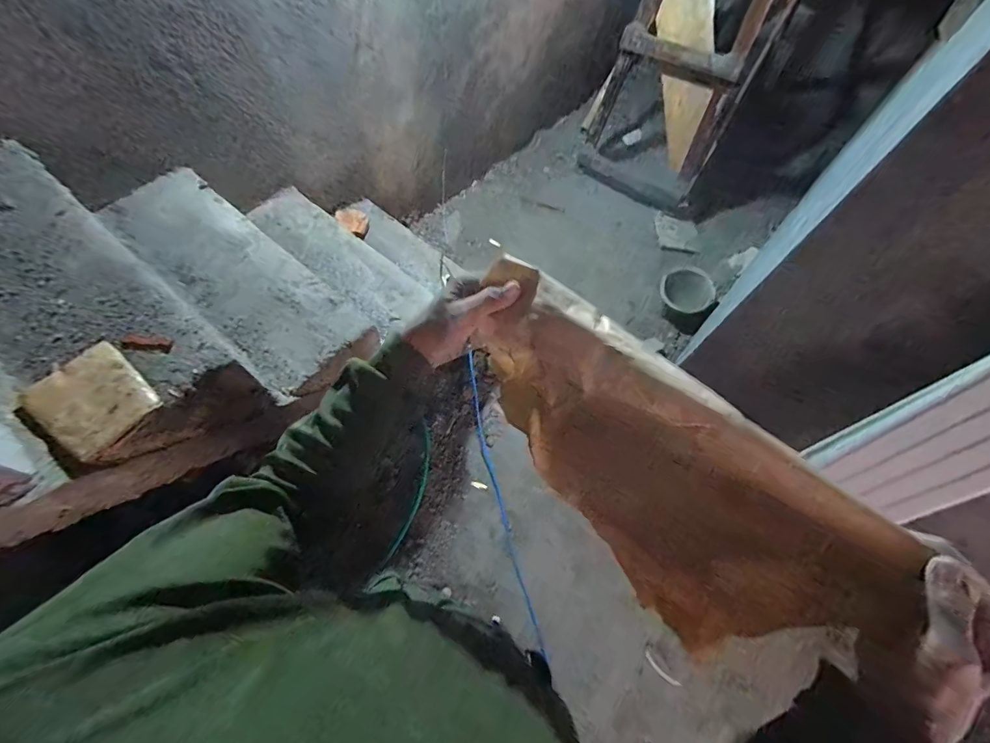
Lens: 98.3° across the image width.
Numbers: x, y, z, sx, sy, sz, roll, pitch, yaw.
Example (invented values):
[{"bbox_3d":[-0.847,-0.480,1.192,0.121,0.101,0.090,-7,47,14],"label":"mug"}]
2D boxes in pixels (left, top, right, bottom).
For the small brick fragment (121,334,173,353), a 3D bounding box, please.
[{"bbox_3d":[-0.528,-0.043,0.651,0.065,0.010,0.024,5,62,-19],"label":"small brick fragment"}]

